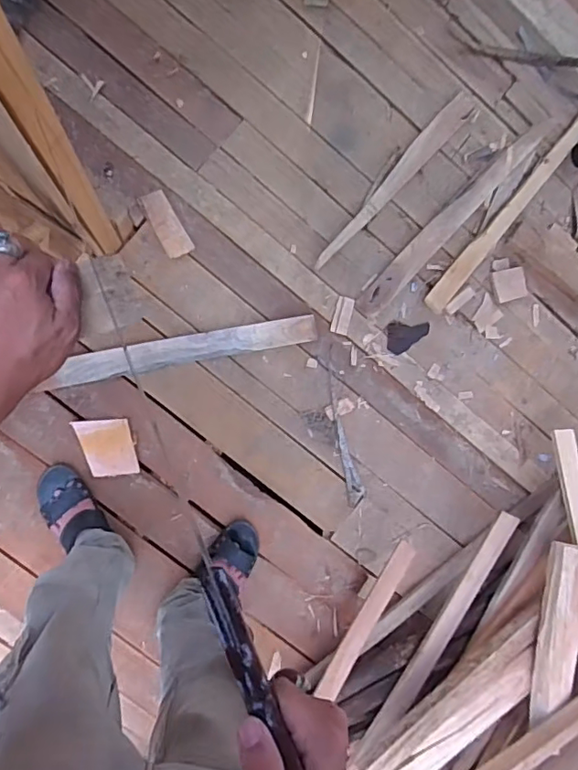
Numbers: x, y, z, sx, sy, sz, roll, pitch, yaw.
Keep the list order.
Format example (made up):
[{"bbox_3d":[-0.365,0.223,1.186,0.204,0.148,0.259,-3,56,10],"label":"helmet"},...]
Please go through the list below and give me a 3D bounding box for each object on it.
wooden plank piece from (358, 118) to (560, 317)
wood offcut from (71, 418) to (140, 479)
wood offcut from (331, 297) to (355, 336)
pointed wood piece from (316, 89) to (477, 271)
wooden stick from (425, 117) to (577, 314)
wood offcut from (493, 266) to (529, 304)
[{"bbox_3d":[0.407,-0.414,1.299,0.062,0.016,0.663,45,83,-7],"label":"wooden plank piece"},{"bbox_3d":[-0.393,0.135,1.174,0.106,0.016,0.134,-13,92,-9],"label":"wood offcut"},{"bbox_3d":[0.126,-0.162,1.267,0.041,0.013,0.084,12,88,-9],"label":"wood offcut"},{"bbox_3d":[0.255,-0.490,1.280,0.056,0.012,0.564,43,84,-7],"label":"pointed wood piece"},{"bbox_3d":[0.587,-0.480,1.330,0.058,0.019,0.777,41,84,-7],"label":"wooden stick"},{"bbox_3d":[0.543,-0.246,1.328,0.080,0.010,0.076,-14,92,-9],"label":"wood offcut"}]

